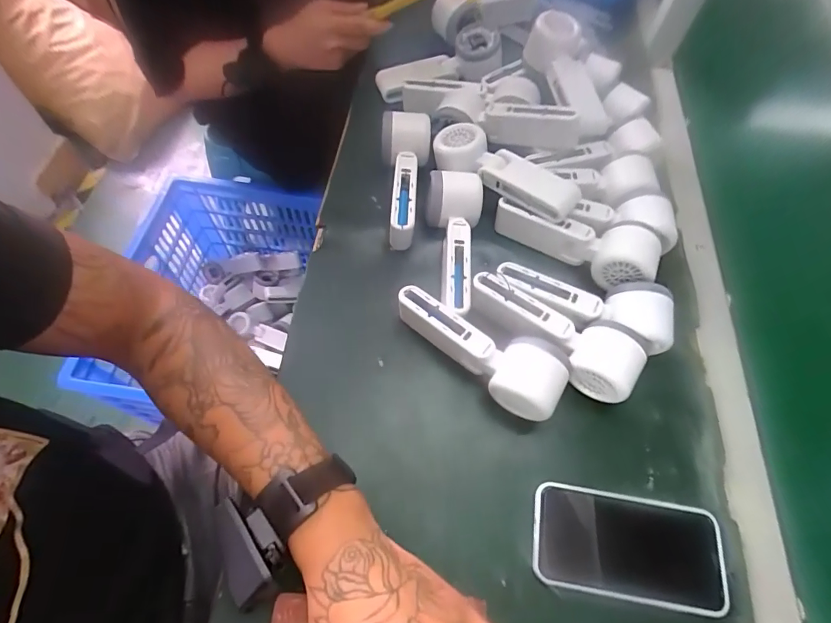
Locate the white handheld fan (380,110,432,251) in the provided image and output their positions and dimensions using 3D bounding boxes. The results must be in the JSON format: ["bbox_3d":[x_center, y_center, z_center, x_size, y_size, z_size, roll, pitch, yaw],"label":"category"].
[{"bbox_3d":[-0.011,-0.142,0.488,0.055,0.054,0.157,2,62,-3],"label":"white handheld fan"}]

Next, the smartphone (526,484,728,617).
[{"bbox_3d":[0.168,0.186,0.356,0.146,0.010,0.076,10,62,1],"label":"smartphone"}]

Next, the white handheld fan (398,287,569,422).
[{"bbox_3d":[0.055,0.030,0.398,0.165,0.054,0.057,33,65,13],"label":"white handheld fan"}]

